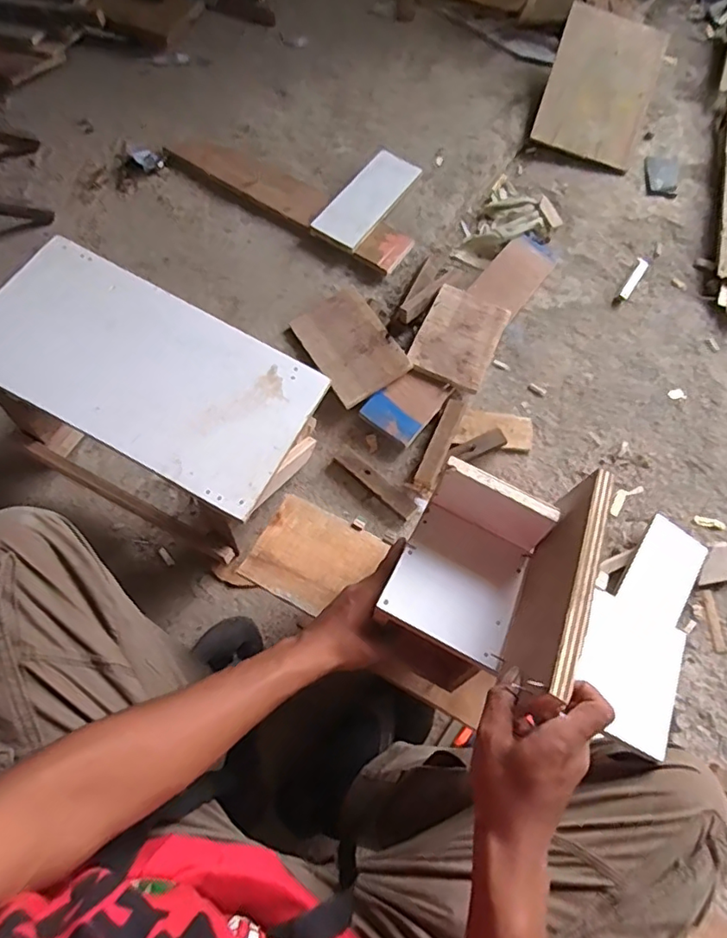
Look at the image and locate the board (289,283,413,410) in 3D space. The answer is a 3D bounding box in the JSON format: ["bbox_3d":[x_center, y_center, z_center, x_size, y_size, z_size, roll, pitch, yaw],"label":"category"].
[{"bbox_3d":[-0.027,-0.227,1.007,0.142,0.014,0.201,-35,78,-7],"label":"board"}]

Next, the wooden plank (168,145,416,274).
[{"bbox_3d":[-0.159,-0.555,1.140,0.556,0.033,0.112,30,69,10],"label":"wooden plank"}]

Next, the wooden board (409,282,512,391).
[{"bbox_3d":[0.181,-0.246,1.037,0.142,0.010,0.199,25,69,4],"label":"wooden board"}]

